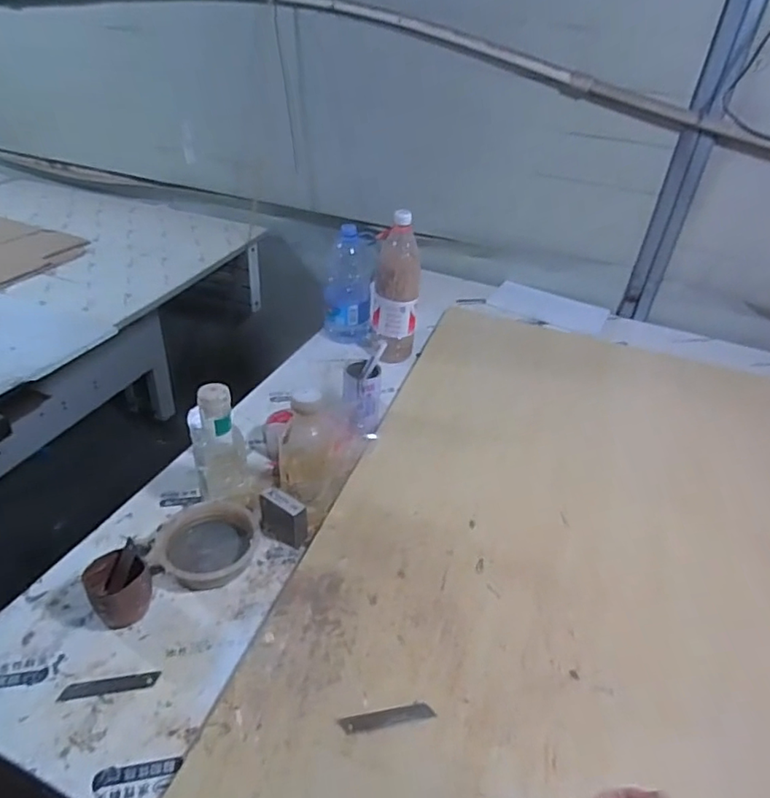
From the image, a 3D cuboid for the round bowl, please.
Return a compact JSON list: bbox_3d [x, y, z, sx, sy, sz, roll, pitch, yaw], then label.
[{"bbox_3d":[-0.231,0.194,0.737,0.124,0.034,0.122,4,35,-3],"label":"round bowl"}]

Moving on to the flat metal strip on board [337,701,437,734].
[{"bbox_3d":[0.003,0.334,0.582,0.097,0.004,0.020,-4,36,-14],"label":"flat metal strip on board"}]

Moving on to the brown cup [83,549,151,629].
[{"bbox_3d":[-0.314,0.227,0.661,0.063,0.066,0.062,4,35,-3],"label":"brown cup"}]

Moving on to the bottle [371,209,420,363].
[{"bbox_3d":[0.020,-0.223,1.124,0.108,0.283,0.078,7,35,2],"label":"bottle"}]

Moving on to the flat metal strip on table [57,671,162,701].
[{"bbox_3d":[-0.296,0.310,0.600,0.096,0.004,0.017,-4,36,-13],"label":"flat metal strip on table"}]

